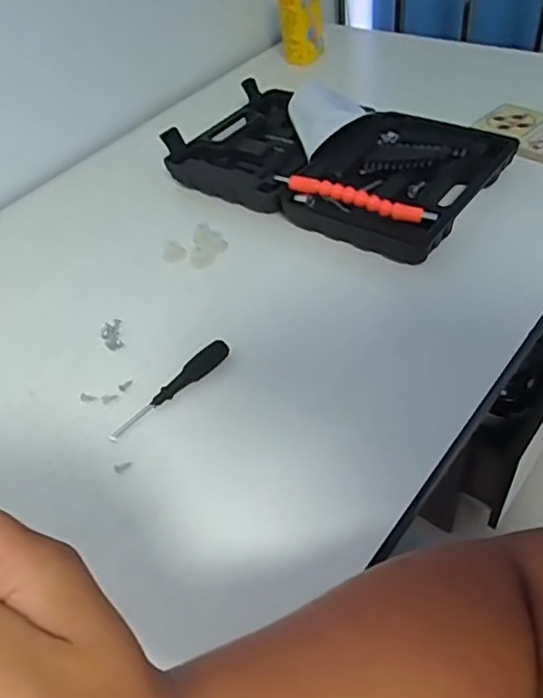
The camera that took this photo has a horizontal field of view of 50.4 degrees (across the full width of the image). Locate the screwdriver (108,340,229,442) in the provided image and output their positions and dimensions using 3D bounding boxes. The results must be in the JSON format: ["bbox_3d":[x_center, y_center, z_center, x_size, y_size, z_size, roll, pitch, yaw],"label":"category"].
[{"bbox_3d":[-0.081,0.032,0.462,0.115,0.015,0.014,-38,54,-26],"label":"screwdriver"}]

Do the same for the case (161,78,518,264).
[{"bbox_3d":[0.059,-0.213,0.644,0.354,0.052,0.224,26,55,27],"label":"case"}]

